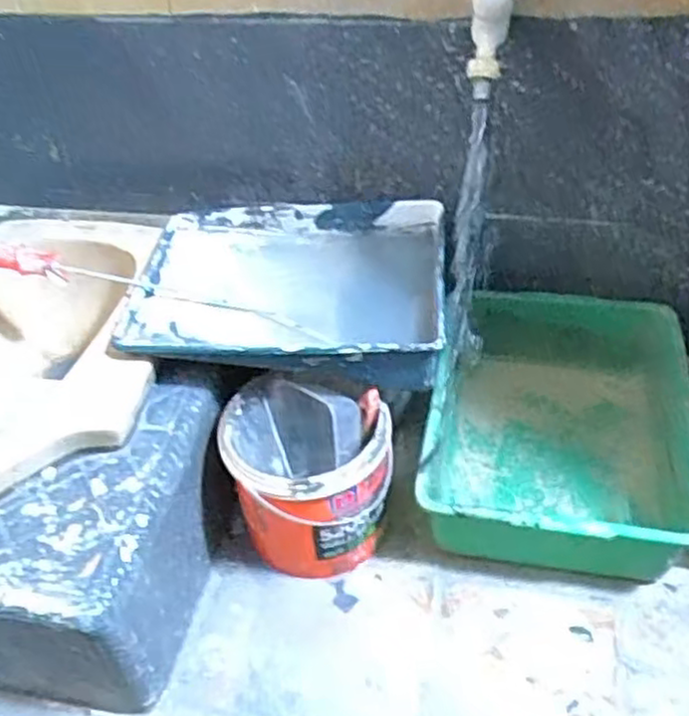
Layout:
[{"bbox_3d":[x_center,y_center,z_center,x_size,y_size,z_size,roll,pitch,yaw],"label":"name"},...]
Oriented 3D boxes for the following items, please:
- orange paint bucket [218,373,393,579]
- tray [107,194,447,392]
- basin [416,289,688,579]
[{"bbox_3d":[-0.040,0.140,0.871,0.172,0.206,0.170,-3,41,3],"label":"orange paint bucket"},{"bbox_3d":[-0.061,-0.085,0.887,0.366,0.068,0.286,1,41,8],"label":"tray"},{"bbox_3d":[0.277,0.089,0.940,0.305,0.135,0.398,8,43,15],"label":"basin"}]

